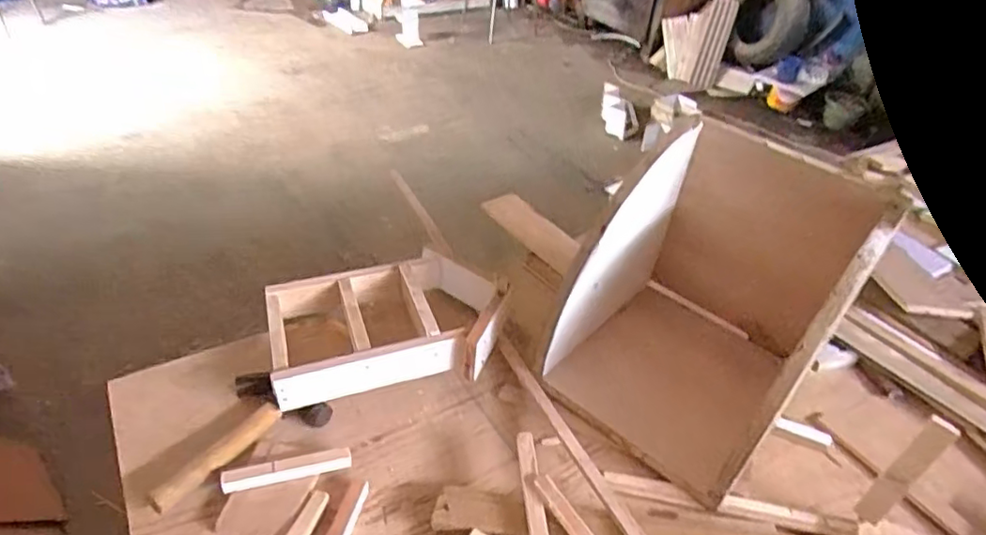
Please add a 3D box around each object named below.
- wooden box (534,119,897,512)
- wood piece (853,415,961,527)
[{"bbox_3d":[0.289,0.036,0.814,0.281,0.307,0.371,30,46,29],"label":"wooden box"},{"bbox_3d":[0.446,0.225,0.668,0.011,0.145,0.027,4,30,-44],"label":"wood piece"}]

